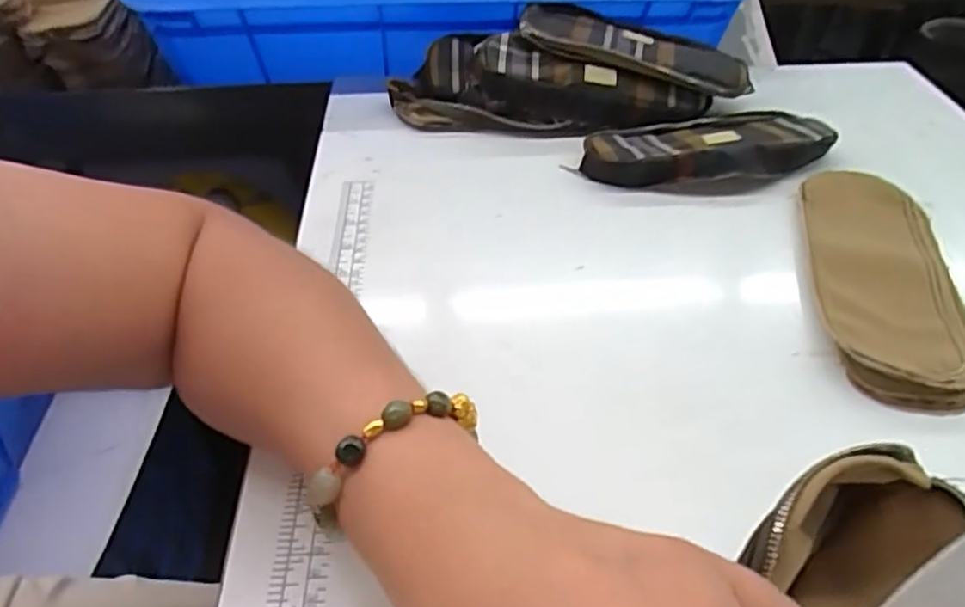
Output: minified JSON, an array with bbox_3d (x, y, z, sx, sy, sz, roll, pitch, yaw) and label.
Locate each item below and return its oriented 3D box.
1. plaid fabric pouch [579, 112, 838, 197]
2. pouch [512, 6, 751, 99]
[{"bbox_3d":[0.168,-0.115,0.493,0.185,0.024,0.084,-10,45,-10],"label":"plaid fabric pouch"},{"bbox_3d":[0.122,-0.205,0.529,0.181,0.017,0.066,13,46,-3],"label":"pouch"}]

